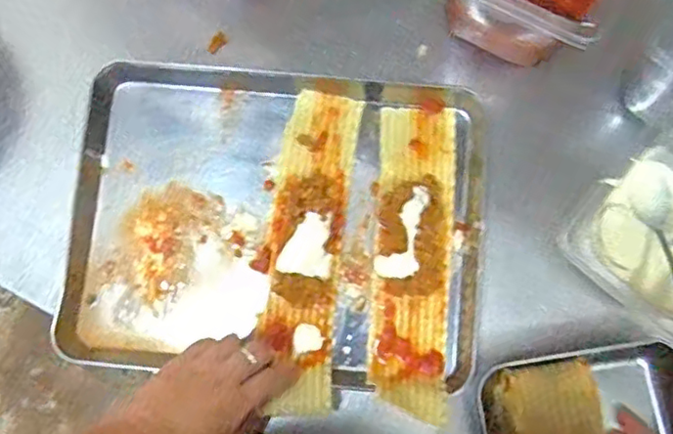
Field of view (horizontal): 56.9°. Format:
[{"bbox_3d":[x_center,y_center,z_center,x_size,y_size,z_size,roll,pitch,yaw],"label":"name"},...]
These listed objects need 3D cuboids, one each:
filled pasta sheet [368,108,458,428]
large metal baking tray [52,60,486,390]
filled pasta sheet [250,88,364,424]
[{"bbox_3d":[0.078,0.035,0.613,0.081,0.034,0.310,3,79,1],"label":"filled pasta sheet"},{"bbox_3d":[-0.057,0.000,0.625,0.404,0.035,0.308,5,79,1],"label":"large metal baking tray"},{"bbox_3d":[-0.028,0.030,0.609,0.074,0.033,0.313,5,80,1],"label":"filled pasta sheet"}]

